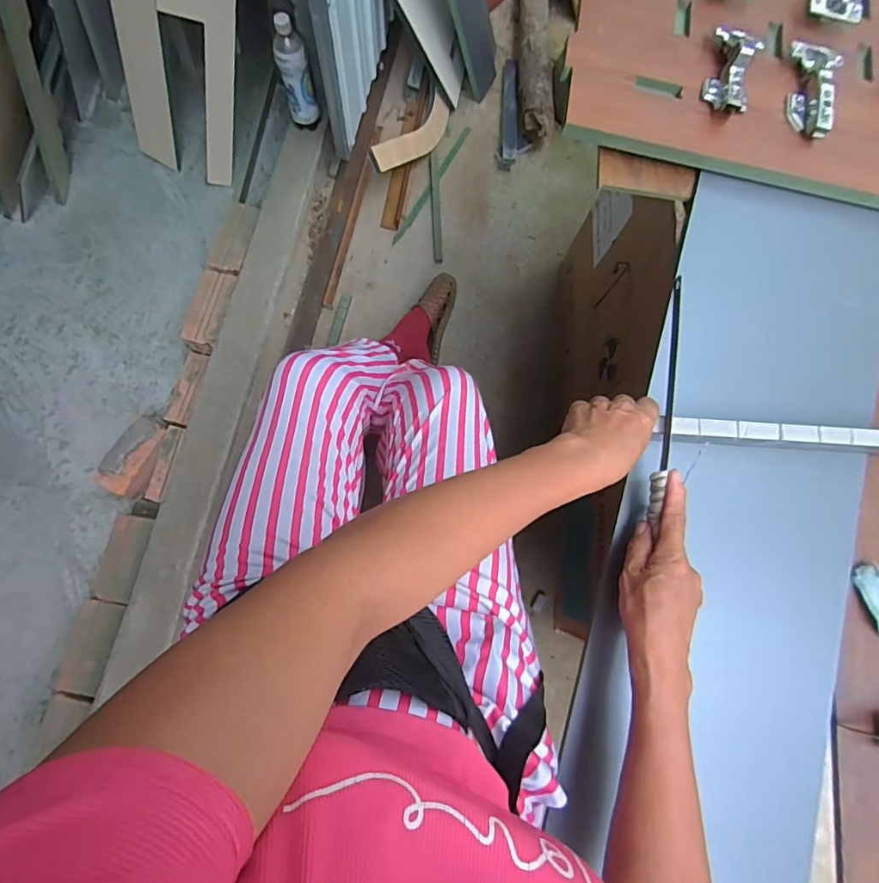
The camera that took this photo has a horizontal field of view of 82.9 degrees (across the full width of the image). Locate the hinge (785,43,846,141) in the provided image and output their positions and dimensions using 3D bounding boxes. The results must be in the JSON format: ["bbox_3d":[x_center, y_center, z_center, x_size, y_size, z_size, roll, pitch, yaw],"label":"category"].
[{"bbox_3d":[0.405,-0.385,0.546,0.048,0.028,0.113,17,78,0],"label":"hinge"}]

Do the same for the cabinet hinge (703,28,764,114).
[{"bbox_3d":[0.313,-0.393,0.535,0.046,0.032,0.102,14,78,0],"label":"cabinet hinge"}]

